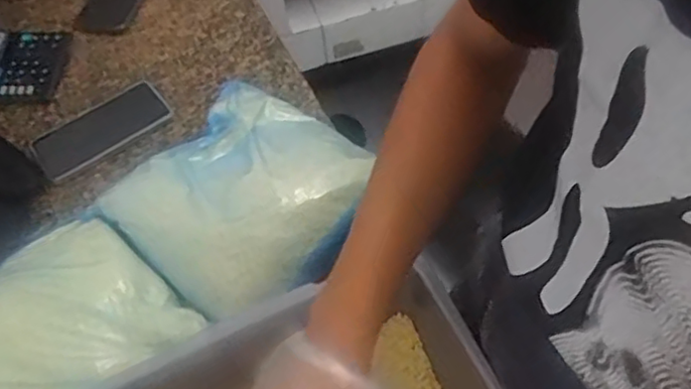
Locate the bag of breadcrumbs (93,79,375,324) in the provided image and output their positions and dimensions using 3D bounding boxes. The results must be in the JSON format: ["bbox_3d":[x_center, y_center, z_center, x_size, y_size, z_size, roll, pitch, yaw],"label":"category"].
[{"bbox_3d":[-0.104,0.001,0.698,0.234,0.069,0.241,36,66,24],"label":"bag of breadcrumbs"}]

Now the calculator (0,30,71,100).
[{"bbox_3d":[-0.447,-0.182,0.874,0.123,0.026,0.117,-4,56,2],"label":"calculator"}]

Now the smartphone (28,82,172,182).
[{"bbox_3d":[-0.308,-0.086,0.808,0.165,0.007,0.084,-33,60,-16],"label":"smartphone"}]

